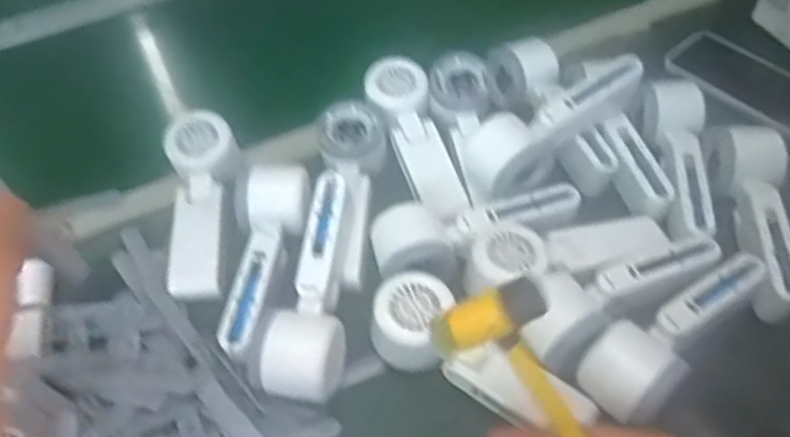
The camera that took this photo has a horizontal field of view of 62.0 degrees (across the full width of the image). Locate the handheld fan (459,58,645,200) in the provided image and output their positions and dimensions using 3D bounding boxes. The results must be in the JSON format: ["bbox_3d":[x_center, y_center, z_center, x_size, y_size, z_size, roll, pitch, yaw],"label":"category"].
[{"bbox_3d":[0.128,-0.083,0.554,0.163,0.049,0.069,-38,59,-24],"label":"handheld fan"}]

